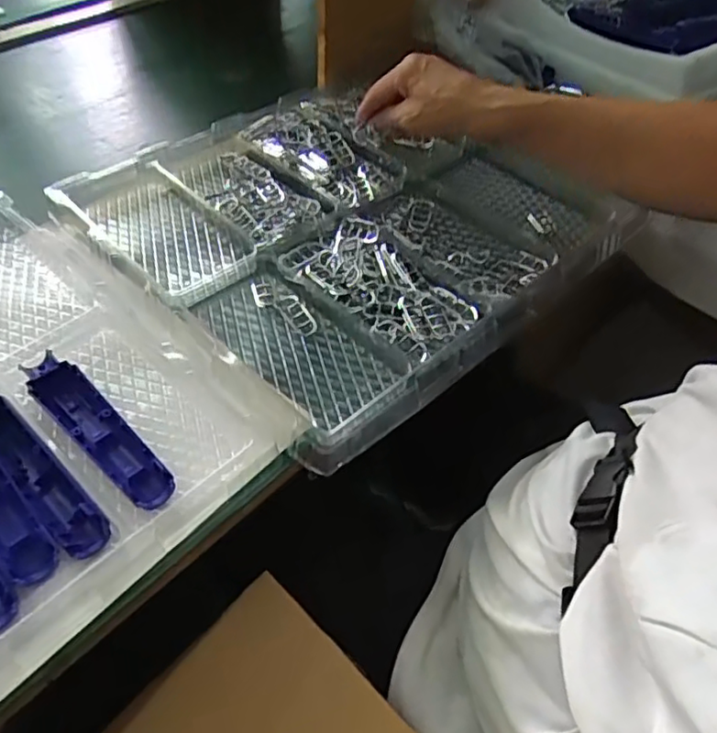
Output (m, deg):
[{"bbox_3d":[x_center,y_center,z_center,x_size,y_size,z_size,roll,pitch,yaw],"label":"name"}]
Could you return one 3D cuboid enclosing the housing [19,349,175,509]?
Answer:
[{"bbox_3d":[-0.196,0.045,0.467,0.036,0.018,0.163,-36,58,-28],"label":"housing"}]

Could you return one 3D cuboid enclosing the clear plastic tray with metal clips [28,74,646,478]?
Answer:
[{"bbox_3d":[-0.015,-0.154,0.636,0.404,0.035,0.405,-34,57,-27],"label":"clear plastic tray with metal clips"}]

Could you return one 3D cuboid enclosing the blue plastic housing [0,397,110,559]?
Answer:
[{"bbox_3d":[-0.231,0.070,0.440,0.162,0.021,0.029,36,57,27],"label":"blue plastic housing"}]

